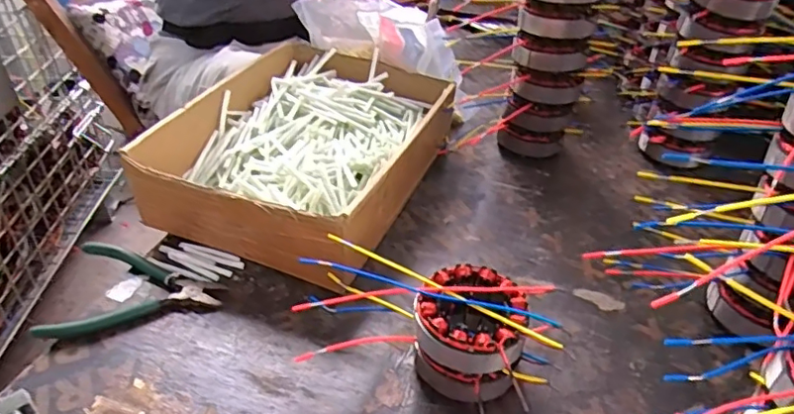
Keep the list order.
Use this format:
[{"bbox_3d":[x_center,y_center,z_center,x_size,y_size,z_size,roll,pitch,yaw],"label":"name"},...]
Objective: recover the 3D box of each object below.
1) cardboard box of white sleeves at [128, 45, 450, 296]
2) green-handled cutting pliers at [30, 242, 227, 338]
[{"bbox_3d":[-0.093,-0.065,0.661,0.241,0.102,0.335,15,40,16],"label":"cardboard box of white sleeves"},{"bbox_3d":[-0.235,0.070,0.534,0.144,0.014,0.131,-3,38,-5],"label":"green-handled cutting pliers"}]

